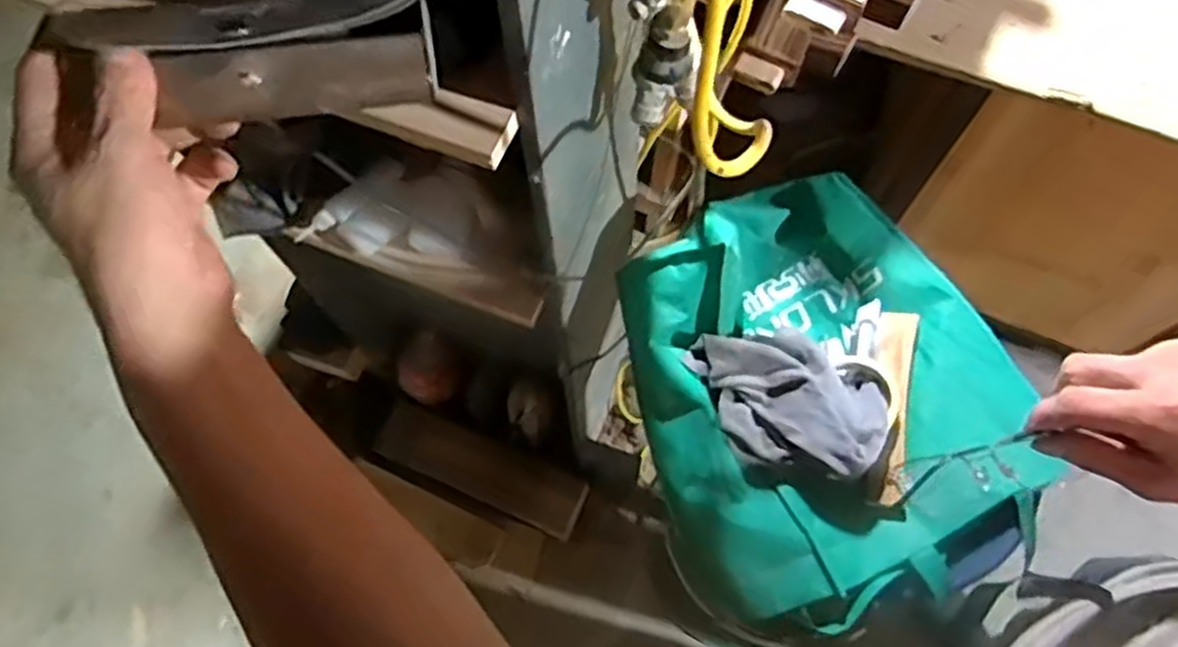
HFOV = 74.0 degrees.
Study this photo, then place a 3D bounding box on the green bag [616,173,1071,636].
[{"bbox_3d":[0.216,0.055,0.715,0.339,0.102,0.410,-29,71,-10],"label":"green bag"}]

